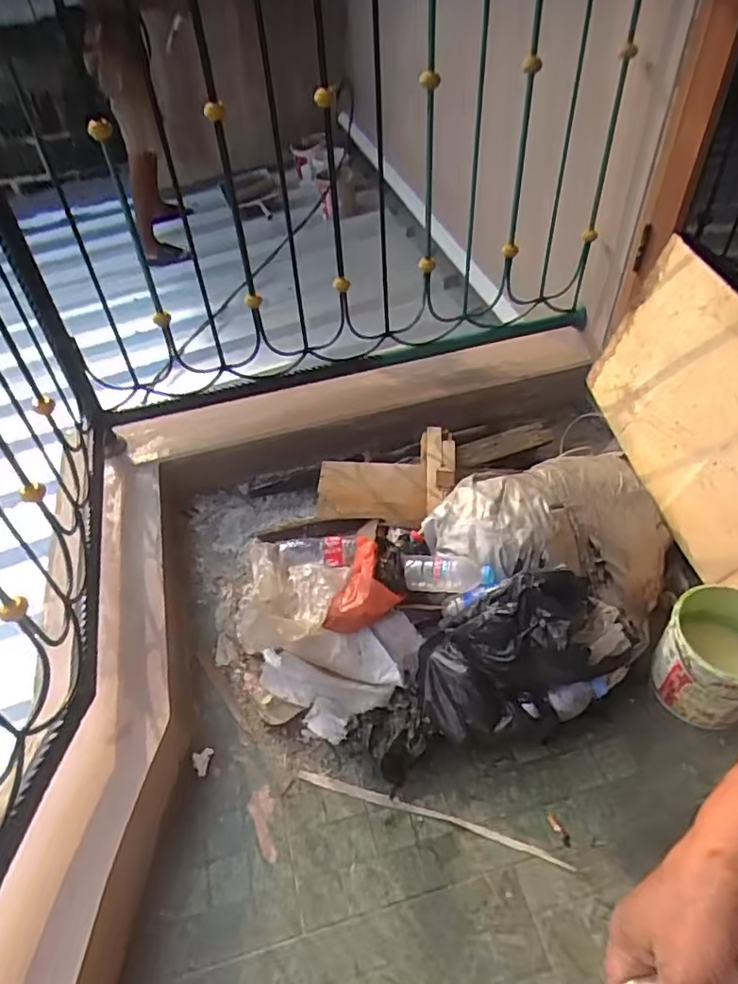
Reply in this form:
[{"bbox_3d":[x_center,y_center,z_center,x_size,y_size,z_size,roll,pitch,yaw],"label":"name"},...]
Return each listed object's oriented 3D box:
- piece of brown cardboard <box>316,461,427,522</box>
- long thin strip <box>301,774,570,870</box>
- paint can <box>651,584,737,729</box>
[{"bbox_3d":[0.006,-0.005,1.397,0.247,0.016,0.208,1,45,5],"label":"piece of brown cardboard"},{"bbox_3d":[0.101,0.554,1.044,0.472,0.006,0.022,11,47,15],"label":"long thin strip"},{"bbox_3d":[0.627,0.303,1.099,0.179,0.204,0.198,31,55,30],"label":"paint can"}]

